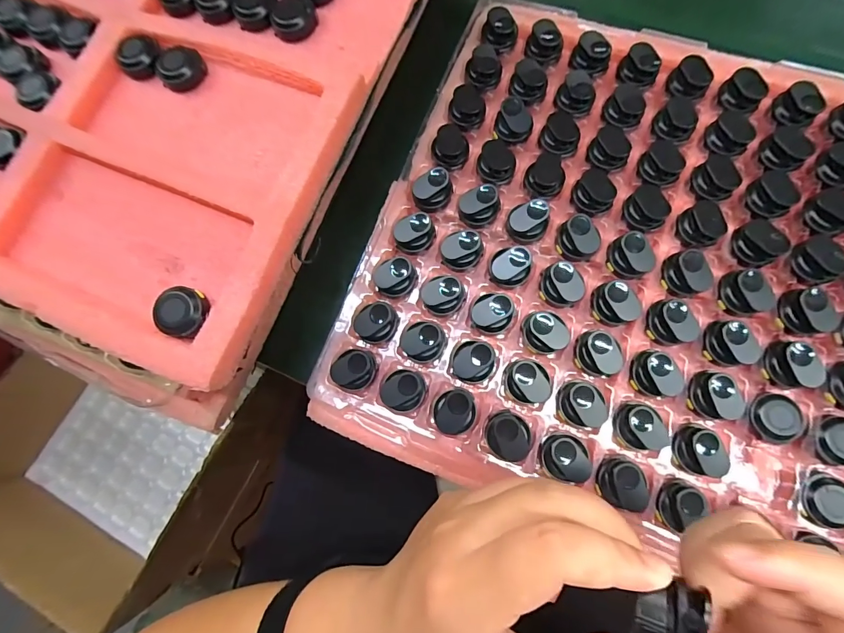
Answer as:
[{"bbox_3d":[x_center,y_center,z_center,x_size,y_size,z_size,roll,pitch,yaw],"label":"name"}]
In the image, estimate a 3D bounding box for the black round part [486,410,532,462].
[{"bbox_3d":[0.056,0.076,0.244,0.029,0.011,0.029,-1,76,3],"label":"black round part"}]

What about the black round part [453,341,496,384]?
[{"bbox_3d":[0.035,0.031,0.259,0.028,0.016,0.026,-1,76,3],"label":"black round part"}]

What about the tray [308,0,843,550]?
[{"bbox_3d":[0.214,-0.019,0.255,0.497,0.024,0.367,22,82,9],"label":"tray"}]

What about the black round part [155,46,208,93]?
[{"bbox_3d":[-0.164,-0.169,0.261,0.030,0.011,0.024,-36,77,-6],"label":"black round part"}]

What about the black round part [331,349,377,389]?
[{"bbox_3d":[-0.047,0.037,0.267,0.029,0.016,0.025,1,76,4],"label":"black round part"}]

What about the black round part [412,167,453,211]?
[{"bbox_3d":[0.009,-0.095,0.284,0.030,0.012,0.023,-42,77,-7],"label":"black round part"}]

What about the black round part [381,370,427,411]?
[{"bbox_3d":[-0.012,0.050,0.260,0.029,0.017,0.026,0,76,3],"label":"black round part"}]

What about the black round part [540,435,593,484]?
[{"bbox_3d":[0.092,0.088,0.241,0.028,0.014,0.027,0,79,-1],"label":"black round part"}]

